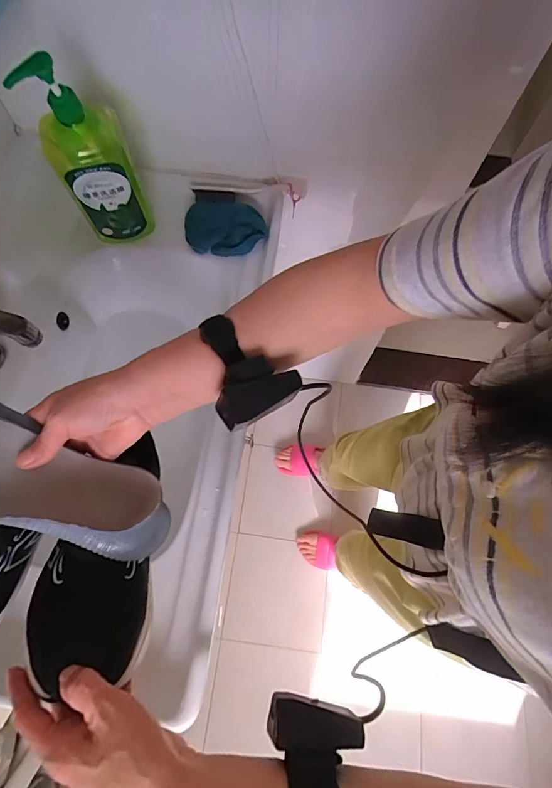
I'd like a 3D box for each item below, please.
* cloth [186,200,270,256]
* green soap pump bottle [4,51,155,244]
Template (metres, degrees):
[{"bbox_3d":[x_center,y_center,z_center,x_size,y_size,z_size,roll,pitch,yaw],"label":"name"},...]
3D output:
[{"bbox_3d":[-0.088,-0.300,0.702,0.148,0.041,0.096,5,68,-1],"label":"cloth"},{"bbox_3d":[-0.267,-0.341,0.579,0.107,0.279,0.078,-15,70,-9],"label":"green soap pump bottle"}]

